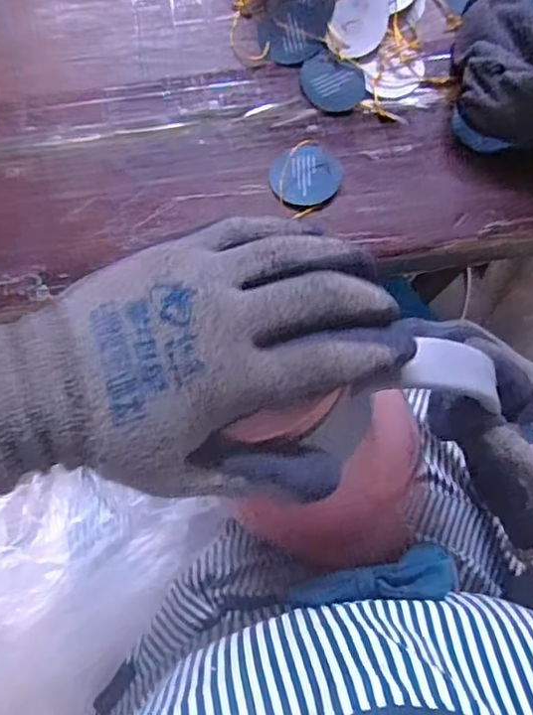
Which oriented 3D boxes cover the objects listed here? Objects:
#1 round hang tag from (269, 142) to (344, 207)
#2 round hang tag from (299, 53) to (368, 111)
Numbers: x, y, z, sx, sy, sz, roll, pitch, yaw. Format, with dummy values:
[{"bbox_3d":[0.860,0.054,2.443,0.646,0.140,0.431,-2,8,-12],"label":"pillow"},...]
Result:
[{"bbox_3d":[0.031,-0.139,0.459,0.053,0.006,0.046,-18,84,-5],"label":"round hang tag"},{"bbox_3d":[0.052,-0.215,0.471,0.051,0.004,0.042,28,86,2],"label":"round hang tag"}]

